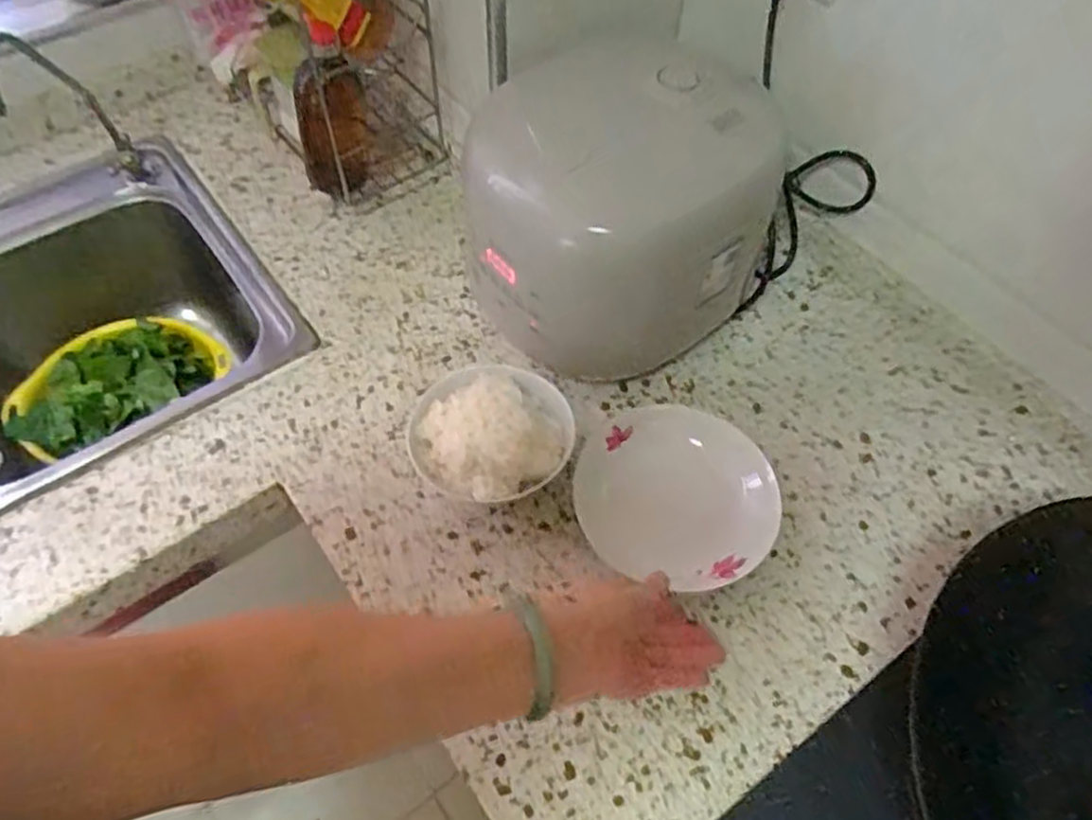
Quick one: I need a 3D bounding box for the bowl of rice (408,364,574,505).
[{"bbox_3d":[-0.045,0.020,0.637,0.128,0.084,0.120,0,59,0],"label":"bowl of rice"}]

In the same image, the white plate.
[{"bbox_3d":[0.105,0.070,0.632,0.172,0.022,0.144,14,82,27],"label":"white plate"}]

